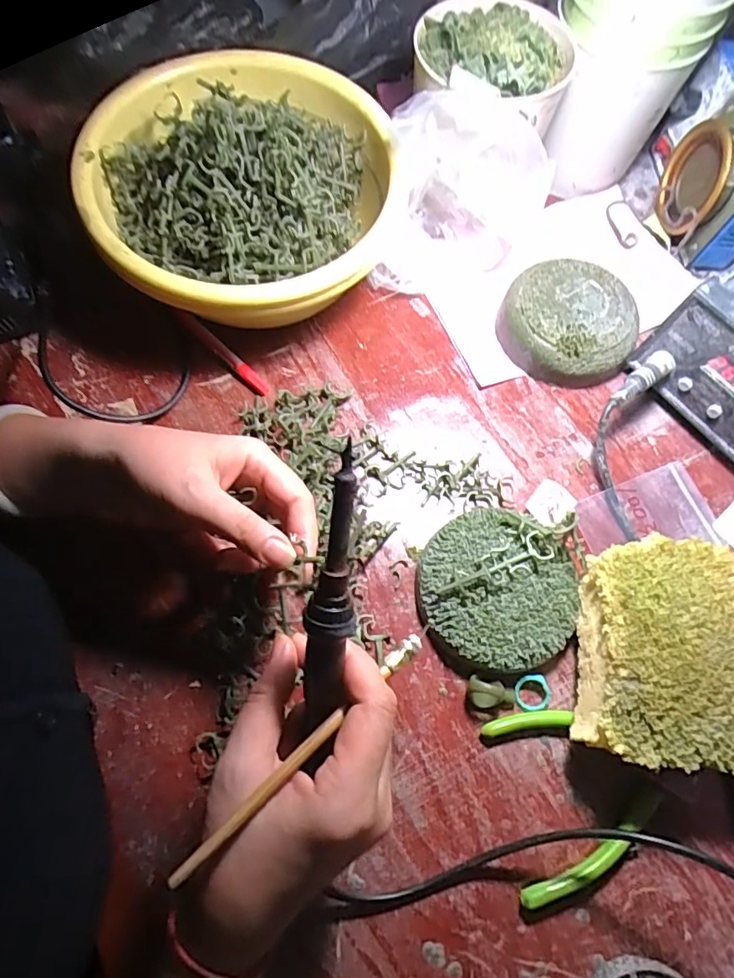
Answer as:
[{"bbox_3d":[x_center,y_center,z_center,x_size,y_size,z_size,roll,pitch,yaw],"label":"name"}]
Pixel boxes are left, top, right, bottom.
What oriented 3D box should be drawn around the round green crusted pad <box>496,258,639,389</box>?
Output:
[{"bbox_3d":[0.158,-0.133,0.420,0.103,0.041,0.094,1,69,-3],"label":"round green crusted pad"}]

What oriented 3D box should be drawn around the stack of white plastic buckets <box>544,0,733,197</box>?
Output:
[{"bbox_3d":[0.200,-0.336,0.404,0.109,0.173,0.099,1,69,-3],"label":"stack of white plastic buckets"}]

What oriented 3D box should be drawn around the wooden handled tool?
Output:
[{"bbox_3d":[-0.021,0.110,0.231,0.147,0.004,0.008,-35,74,-32],"label":"wooden handled tool"}]

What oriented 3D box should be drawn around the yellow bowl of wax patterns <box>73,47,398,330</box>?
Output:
[{"bbox_3d":[-0.092,-0.217,0.398,0.209,0.110,0.227,1,69,-3],"label":"yellow bowl of wax patterns"}]

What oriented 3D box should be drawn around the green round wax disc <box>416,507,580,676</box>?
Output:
[{"bbox_3d":[0.084,0.068,0.344,0.101,0.030,0.100,1,69,-3],"label":"green round wax disc"}]

